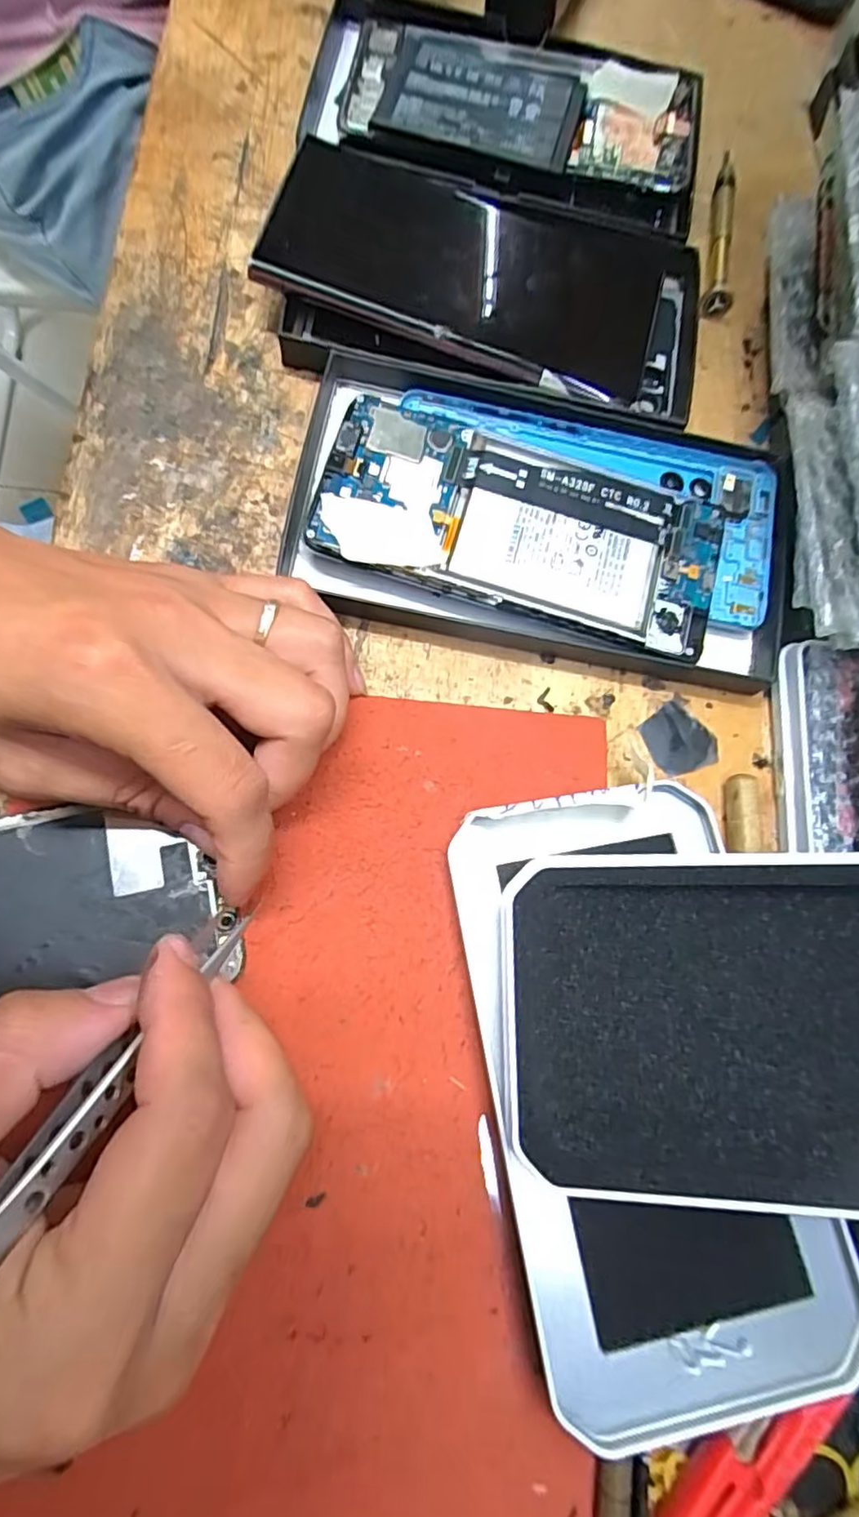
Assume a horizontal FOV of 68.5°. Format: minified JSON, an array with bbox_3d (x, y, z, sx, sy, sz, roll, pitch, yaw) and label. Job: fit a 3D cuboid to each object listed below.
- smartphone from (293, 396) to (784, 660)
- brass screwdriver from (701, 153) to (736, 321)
[{"bbox_3d":[0.048,-0.091,0.242,0.173,0.011,0.088,12,77,-4],"label":"smartphone"},{"bbox_3d":[0.133,-0.237,0.286,0.011,0.009,0.086,10,76,-3],"label":"brass screwdriver"}]

